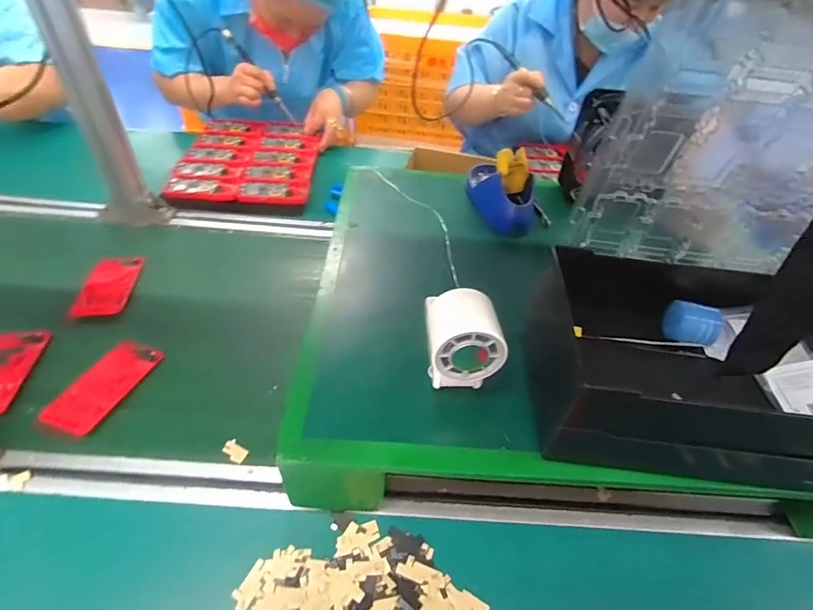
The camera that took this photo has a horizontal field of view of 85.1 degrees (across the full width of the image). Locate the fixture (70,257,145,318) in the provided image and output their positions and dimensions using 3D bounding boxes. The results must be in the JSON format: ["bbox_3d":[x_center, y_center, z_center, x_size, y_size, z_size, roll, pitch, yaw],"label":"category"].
[{"bbox_3d":[-0.423,-0.030,0.630,0.064,0.013,0.114,-2,45,-8],"label":"fixture"}]

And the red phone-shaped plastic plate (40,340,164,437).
[{"bbox_3d":[-0.347,0.091,0.510,0.067,0.004,0.120,15,45,10],"label":"red phone-shaped plastic plate"}]

